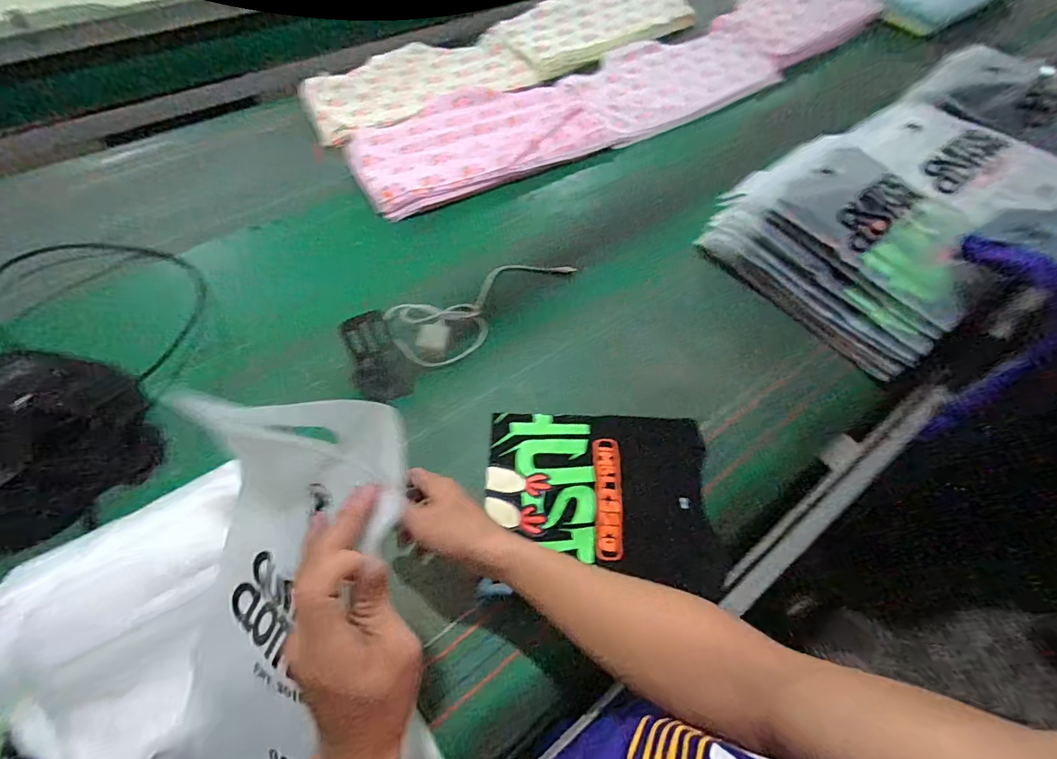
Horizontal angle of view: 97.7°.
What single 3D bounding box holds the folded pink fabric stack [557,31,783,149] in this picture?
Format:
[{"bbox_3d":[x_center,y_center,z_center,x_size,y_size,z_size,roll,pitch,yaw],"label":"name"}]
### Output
[{"bbox_3d":[0.346,-0.721,1.090,0.559,0.032,0.319,-26,64,-17],"label":"folded pink fabric stack"}]

